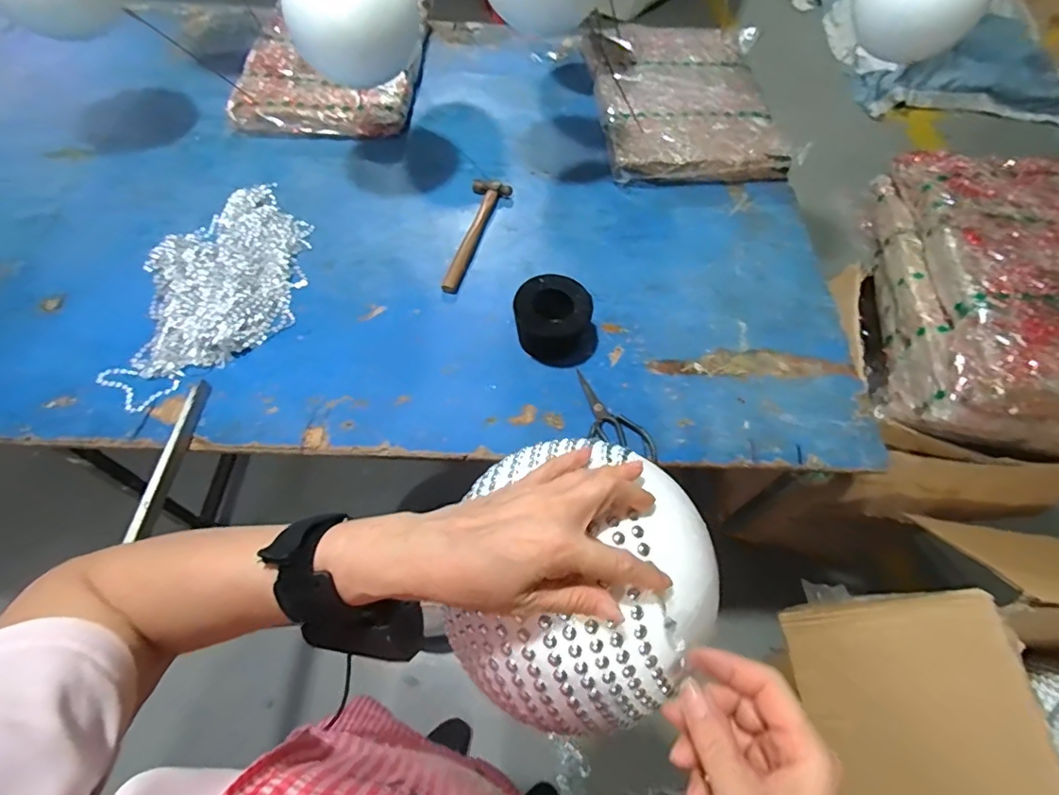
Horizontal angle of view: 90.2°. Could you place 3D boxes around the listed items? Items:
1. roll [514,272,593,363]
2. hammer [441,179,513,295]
[{"bbox_3d":[0.034,-0.120,0.805,0.109,0.088,0.100,1,58,-2],"label":"roll"},{"bbox_3d":[-0.109,-0.294,0.935,0.067,0.020,0.274,17,59,8],"label":"hammer"}]

